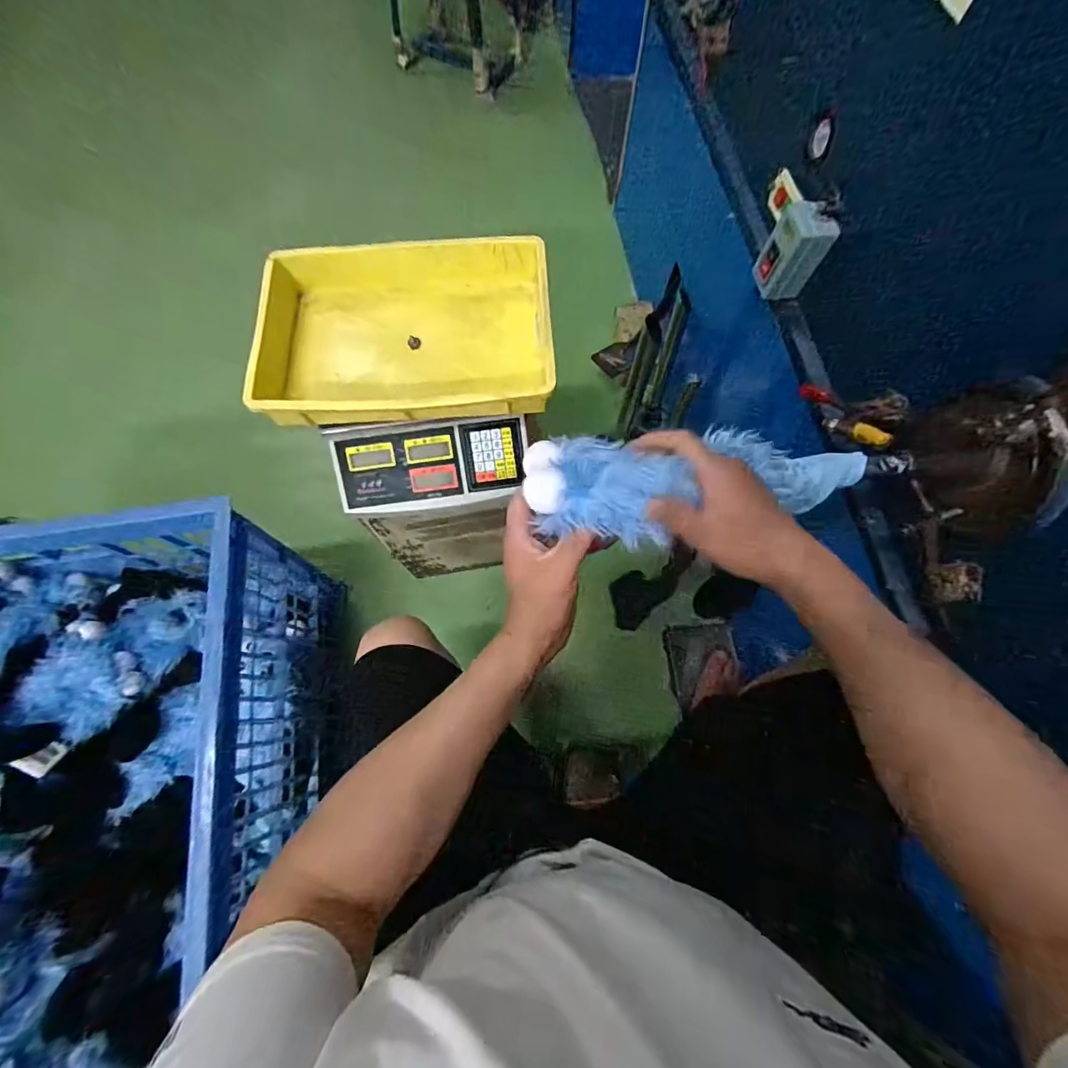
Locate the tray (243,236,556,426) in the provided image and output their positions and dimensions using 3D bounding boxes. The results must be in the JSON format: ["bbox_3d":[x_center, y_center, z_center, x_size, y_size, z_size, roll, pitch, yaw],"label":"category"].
[{"bbox_3d":[-0.163,-0.268,0.623,0.355,0.086,0.269,-3,71,-1],"label":"tray"}]

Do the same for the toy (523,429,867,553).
[{"bbox_3d":[0.141,-0.047,0.381,0.291,0.060,0.099,-5,70,-15],"label":"toy"}]

